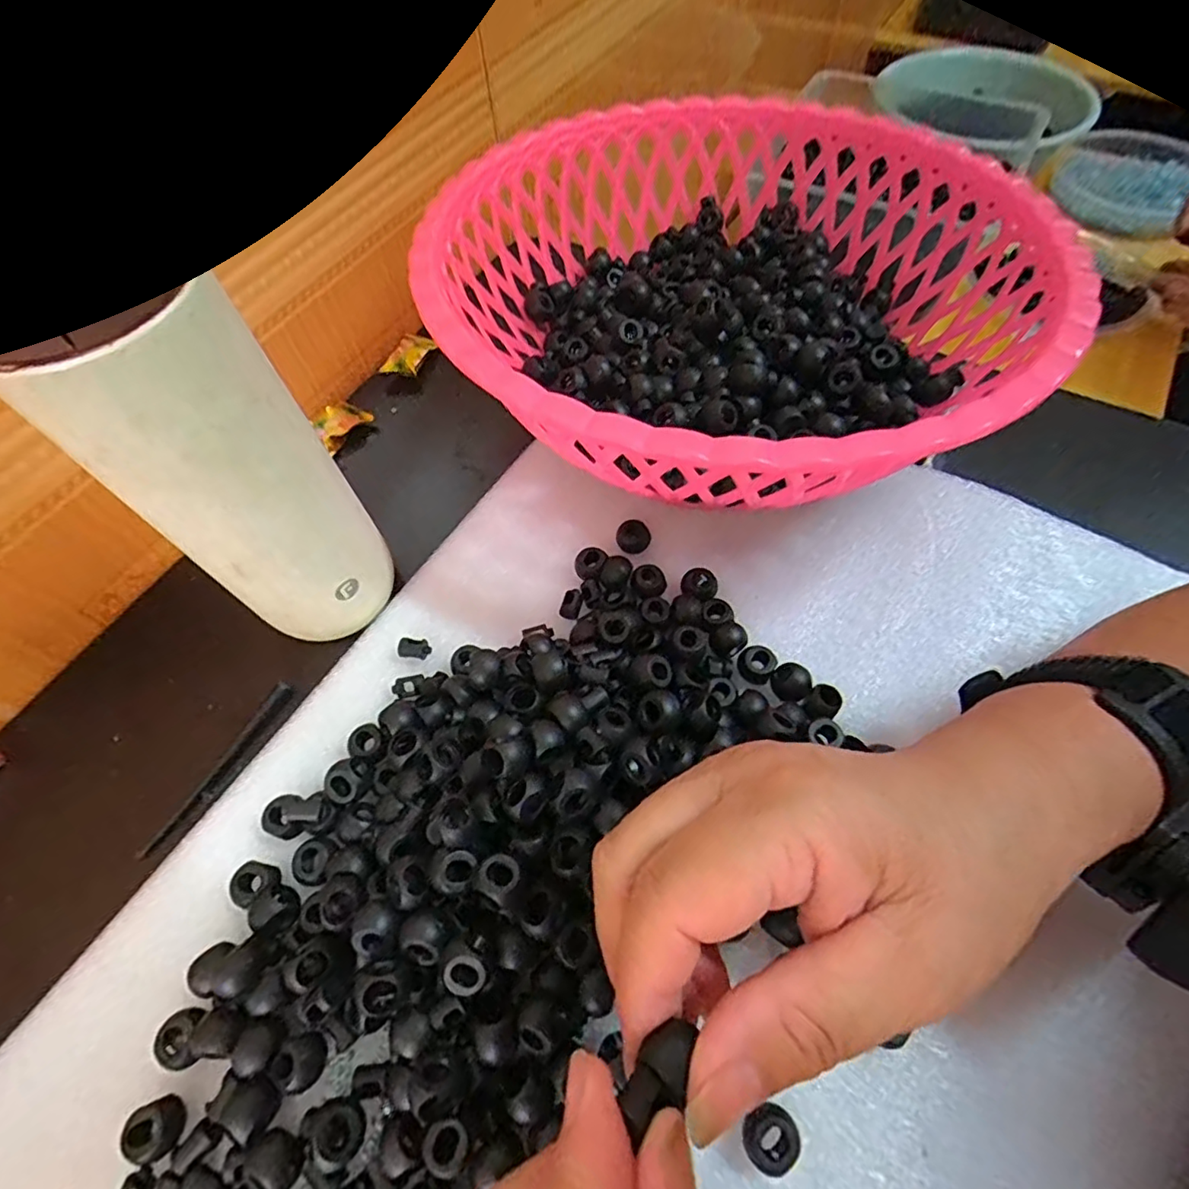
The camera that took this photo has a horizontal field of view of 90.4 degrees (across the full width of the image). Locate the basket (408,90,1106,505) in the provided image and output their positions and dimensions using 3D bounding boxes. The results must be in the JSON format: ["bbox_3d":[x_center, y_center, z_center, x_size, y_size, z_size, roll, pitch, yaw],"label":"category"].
[{"bbox_3d":[0.074,-0.158,0.316,0.298,0.104,0.292,-1,62,1],"label":"basket"}]

